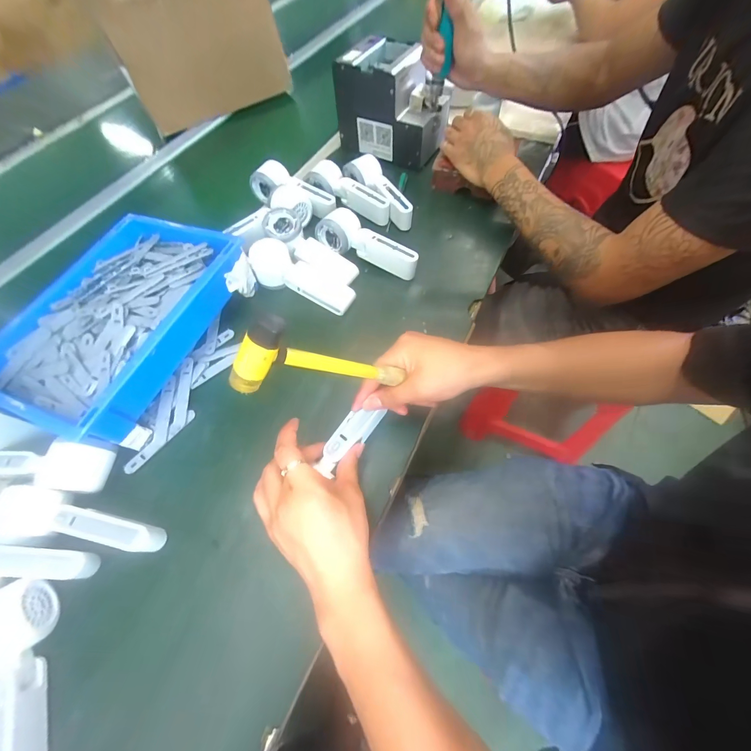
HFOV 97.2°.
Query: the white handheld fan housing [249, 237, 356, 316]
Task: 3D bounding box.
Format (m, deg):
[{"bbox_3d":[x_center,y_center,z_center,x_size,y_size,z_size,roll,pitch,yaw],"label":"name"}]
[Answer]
[{"bbox_3d":[-0.111,-0.144,0.494,0.169,0.037,0.055,29,66,4],"label":"white handheld fan housing"}]

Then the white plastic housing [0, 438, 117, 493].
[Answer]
[{"bbox_3d":[-0.382,0.092,0.354,0.164,0.059,0.044,2,62,5],"label":"white plastic housing"}]

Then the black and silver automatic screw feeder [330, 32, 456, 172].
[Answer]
[{"bbox_3d":[0.033,-0.499,0.615,0.179,0.139,0.124,25,66,16],"label":"black and silver automatic screw feeder"}]

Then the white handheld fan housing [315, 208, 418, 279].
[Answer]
[{"bbox_3d":[-0.010,-0.206,0.513,0.170,0.053,0.056,25,66,16],"label":"white handheld fan housing"}]

